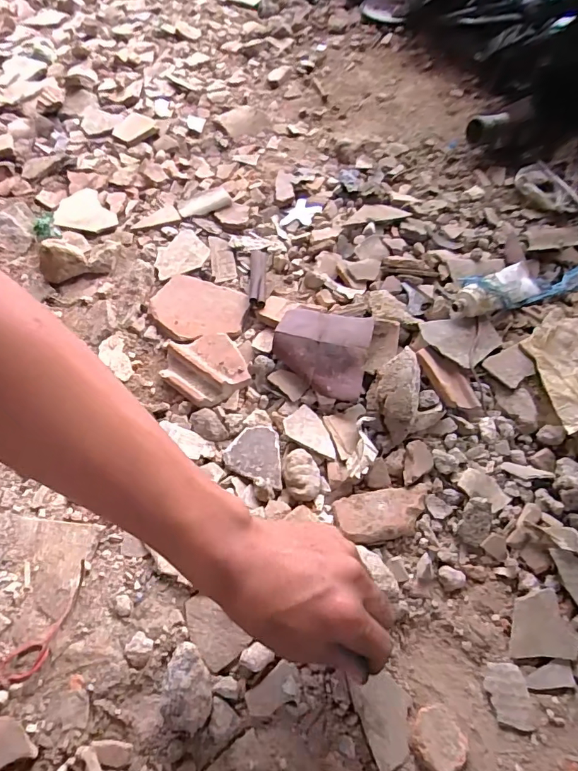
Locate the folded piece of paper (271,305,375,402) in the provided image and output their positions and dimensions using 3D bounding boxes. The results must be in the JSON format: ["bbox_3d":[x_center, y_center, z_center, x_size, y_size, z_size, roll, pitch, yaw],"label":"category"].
[{"bbox_3d":[0.034,-0.039,0.496,0.099,0.032,0.102,12,59,8],"label":"folded piece of paper"}]

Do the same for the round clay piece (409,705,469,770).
[{"bbox_3d":[0.109,0.257,0.336,0.039,0.013,0.037,0,58,0],"label":"round clay piece"}]

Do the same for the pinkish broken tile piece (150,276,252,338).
[{"bbox_3d":[-0.107,-0.092,0.548,0.108,0.007,0.084,15,59,9],"label":"pinkish broken tile piece"}]

